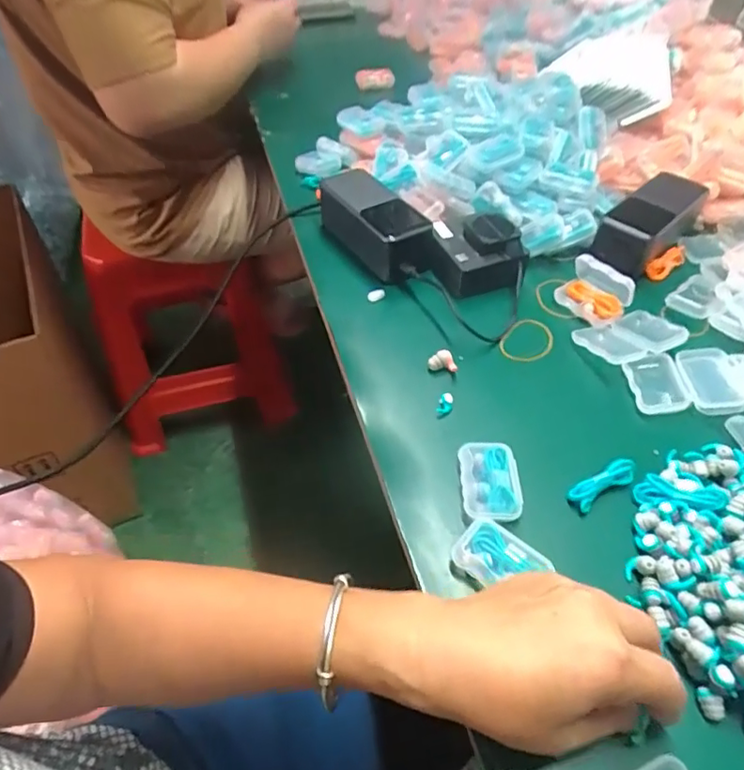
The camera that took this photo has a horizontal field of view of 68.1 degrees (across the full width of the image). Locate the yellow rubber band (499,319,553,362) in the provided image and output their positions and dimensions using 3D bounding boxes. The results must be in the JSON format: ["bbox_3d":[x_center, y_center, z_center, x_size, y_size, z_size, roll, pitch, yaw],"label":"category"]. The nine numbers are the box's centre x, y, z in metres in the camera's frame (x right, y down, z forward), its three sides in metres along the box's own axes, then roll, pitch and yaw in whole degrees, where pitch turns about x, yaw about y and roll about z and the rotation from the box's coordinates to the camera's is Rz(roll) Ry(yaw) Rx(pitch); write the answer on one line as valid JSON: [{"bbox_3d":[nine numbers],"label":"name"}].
[{"bbox_3d":[0.132,-0.038,0.464,0.038,0.005,0.053,35,63,19],"label":"yellow rubber band"}]

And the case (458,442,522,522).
[{"bbox_3d":[0.077,0.063,0.359,0.037,0.013,0.054,1,48,0],"label":"case"}]

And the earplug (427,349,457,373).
[{"bbox_3d":[0.056,-0.020,0.434,0.023,0.012,0.011,7,49,6],"label":"earplug"}]

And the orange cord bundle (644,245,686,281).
[{"bbox_3d":[0.280,-0.115,0.523,0.053,0.020,0.014,-32,56,-25],"label":"orange cord bundle"}]

